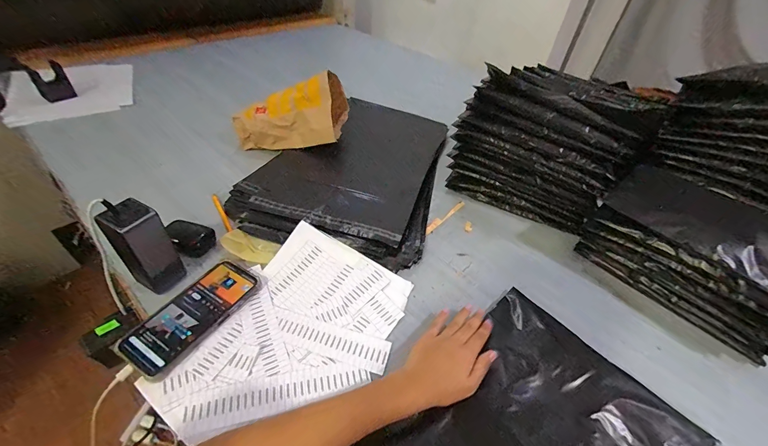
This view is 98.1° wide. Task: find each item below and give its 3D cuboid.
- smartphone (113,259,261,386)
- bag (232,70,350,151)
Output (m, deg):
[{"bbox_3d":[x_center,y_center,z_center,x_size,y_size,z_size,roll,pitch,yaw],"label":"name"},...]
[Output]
[{"bbox_3d":[-0.257,0.120,0.457,0.085,0.012,0.175,26,46,19],"label":"smartphone"},{"bbox_3d":[-0.210,-0.238,0.744,0.247,0.114,0.100,-16,42,11],"label":"bag"}]

